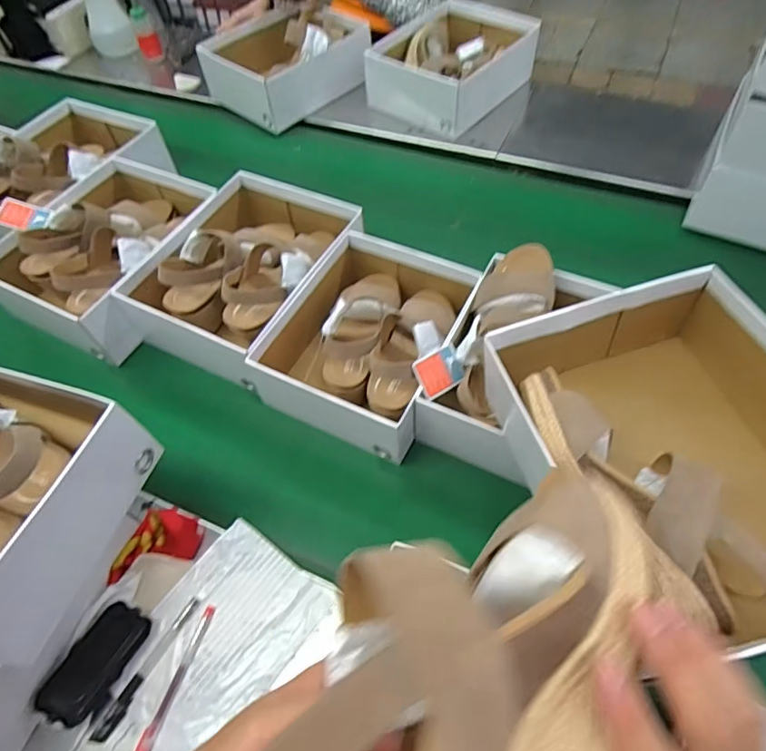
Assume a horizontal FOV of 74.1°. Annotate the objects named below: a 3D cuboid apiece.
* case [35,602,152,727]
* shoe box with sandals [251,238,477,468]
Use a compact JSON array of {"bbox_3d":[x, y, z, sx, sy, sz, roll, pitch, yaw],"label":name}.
[{"bbox_3d":[-0.286,0.286,0.508,0.053,0.014,0.108,42,64,-15],"label":"case"},{"bbox_3d":[-0.003,-0.050,0.685,0.237,0.114,0.273,21,60,17],"label":"shoe box with sandals"}]

